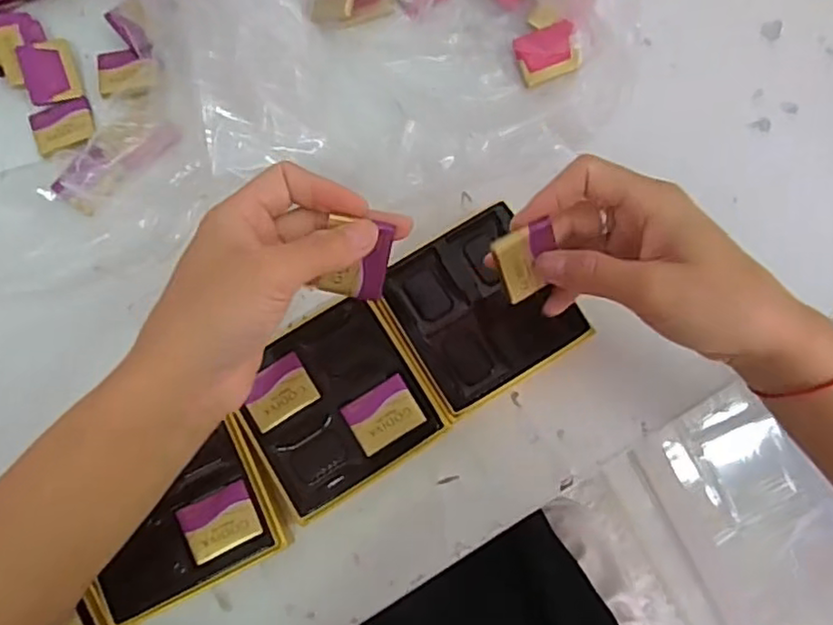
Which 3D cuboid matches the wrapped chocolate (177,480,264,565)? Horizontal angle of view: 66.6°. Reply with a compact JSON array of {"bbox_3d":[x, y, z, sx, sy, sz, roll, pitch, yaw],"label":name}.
[{"bbox_3d":[-0.105,0.113,0.342,0.038,0.005,0.031,-26,78,-6],"label":"wrapped chocolate"}]

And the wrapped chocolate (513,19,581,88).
[{"bbox_3d":[0.086,-0.169,0.413,0.040,0.004,0.034,-16,92,10],"label":"wrapped chocolate"}]

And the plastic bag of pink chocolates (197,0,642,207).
[{"bbox_3d":[0.015,-0.222,0.390,0.281,0.093,0.286,-3,77,0],"label":"plastic bag of pink chocolates"}]

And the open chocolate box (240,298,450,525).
[{"bbox_3d":[-0.046,0.052,0.365,0.097,0.032,0.094,-31,79,-7],"label":"open chocolate box"}]

